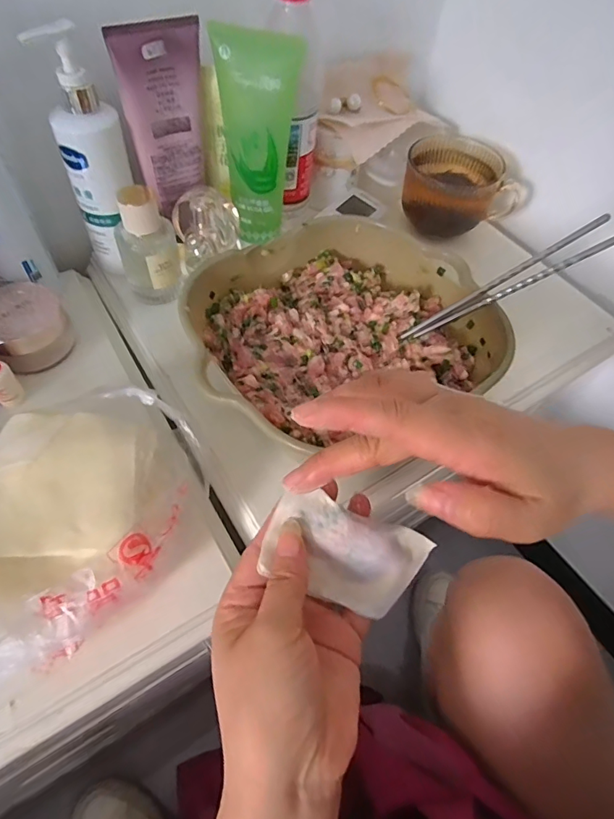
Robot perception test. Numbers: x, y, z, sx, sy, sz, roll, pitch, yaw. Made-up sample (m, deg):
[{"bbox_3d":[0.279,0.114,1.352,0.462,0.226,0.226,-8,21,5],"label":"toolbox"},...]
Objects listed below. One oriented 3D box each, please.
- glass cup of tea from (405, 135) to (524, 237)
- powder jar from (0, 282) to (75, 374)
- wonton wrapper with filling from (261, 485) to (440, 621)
[{"bbox_3d":[0.168,-0.248,0.531,0.118,0.072,0.090,38,61,20],"label":"glass cup of tea"},{"bbox_3d":[-0.242,-0.073,0.402,0.066,0.042,0.066,2,56,-3],"label":"powder jar"},{"bbox_3d":[0.022,0.078,0.254,0.087,0.026,0.047,16,56,7],"label":"wonton wrapper with filling"}]

